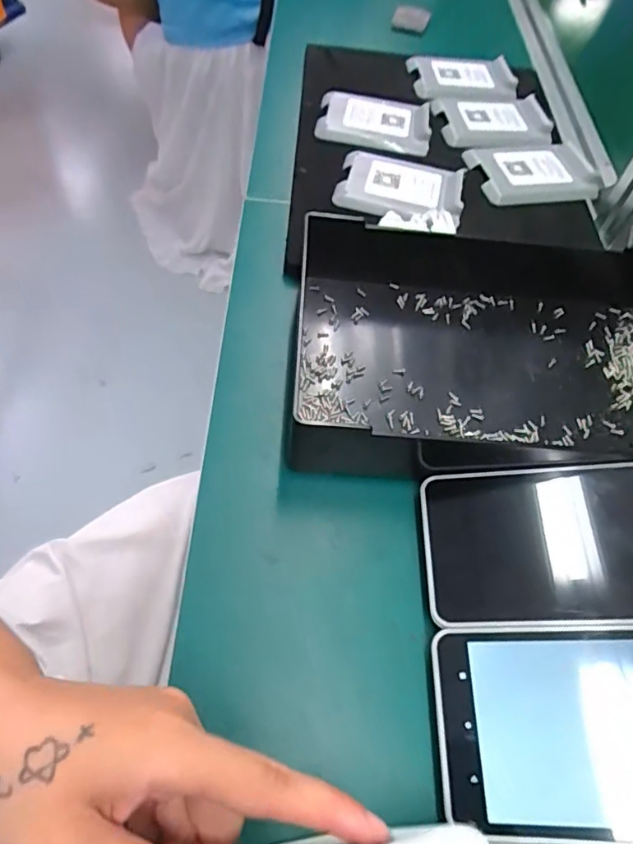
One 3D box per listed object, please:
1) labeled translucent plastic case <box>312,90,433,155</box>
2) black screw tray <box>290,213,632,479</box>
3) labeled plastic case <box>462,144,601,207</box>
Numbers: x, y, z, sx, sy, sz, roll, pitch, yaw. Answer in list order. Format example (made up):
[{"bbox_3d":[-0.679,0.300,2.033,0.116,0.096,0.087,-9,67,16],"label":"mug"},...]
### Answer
[{"bbox_3d":[0.052,-0.269,0.492,0.101,0.014,0.072,9,57,0],"label":"labeled translucent plastic case"},{"bbox_3d":[0.130,-0.043,0.345,0.291,0.037,0.168,2,58,-3],"label":"black screw tray"},{"bbox_3d":[0.187,-0.218,0.476,0.102,0.011,0.072,-8,59,-11],"label":"labeled plastic case"}]

